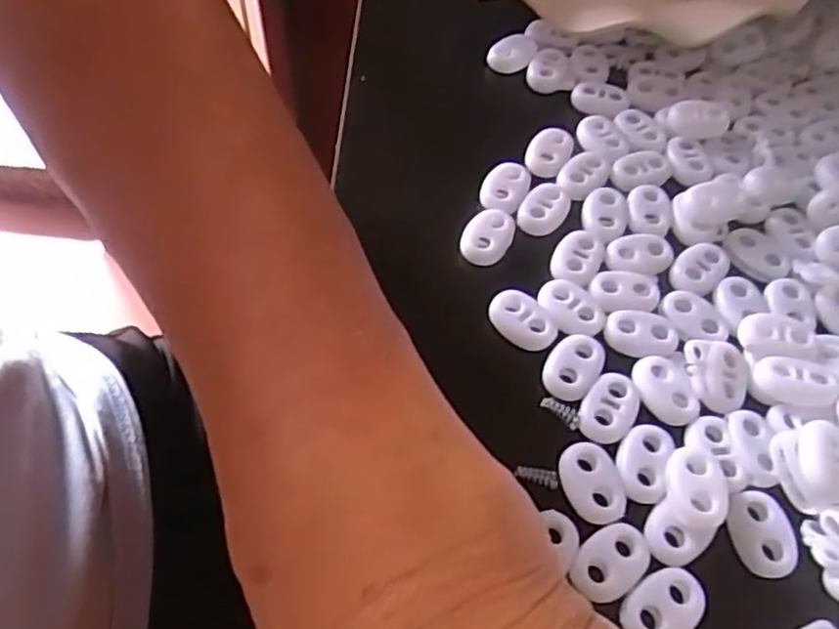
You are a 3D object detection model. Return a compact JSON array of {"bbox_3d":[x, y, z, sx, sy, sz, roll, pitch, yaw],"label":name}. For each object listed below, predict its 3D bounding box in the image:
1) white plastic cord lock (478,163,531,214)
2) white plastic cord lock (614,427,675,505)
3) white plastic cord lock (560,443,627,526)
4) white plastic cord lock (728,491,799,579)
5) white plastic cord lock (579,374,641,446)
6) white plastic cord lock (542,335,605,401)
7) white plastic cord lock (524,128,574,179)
[{"bbox_3d":[0.030,-0.045,0.248,0.015,0.004,0.023,22,59,11],"label":"white plastic cord lock"},{"bbox_3d":[0.062,0.041,0.197,0.013,0.005,0.021,17,58,8],"label":"white plastic cord lock"},{"bbox_3d":[0.047,0.045,0.193,0.015,0.004,0.023,-13,59,-11],"label":"white plastic cord lock"},{"bbox_3d":[0.091,0.058,0.189,0.015,0.005,0.022,2,57,-1],"label":"white plastic cord lock"},{"bbox_3d":[0.056,0.026,0.205,0.015,0.004,0.021,32,61,17],"label":"white plastic cord lock"},{"bbox_3d":[0.046,0.015,0.212,0.015,0.004,0.022,27,60,14],"label":"white plastic cord lock"},{"bbox_3d":[0.048,-0.060,0.261,0.015,0.006,0.022,21,59,11],"label":"white plastic cord lock"}]

